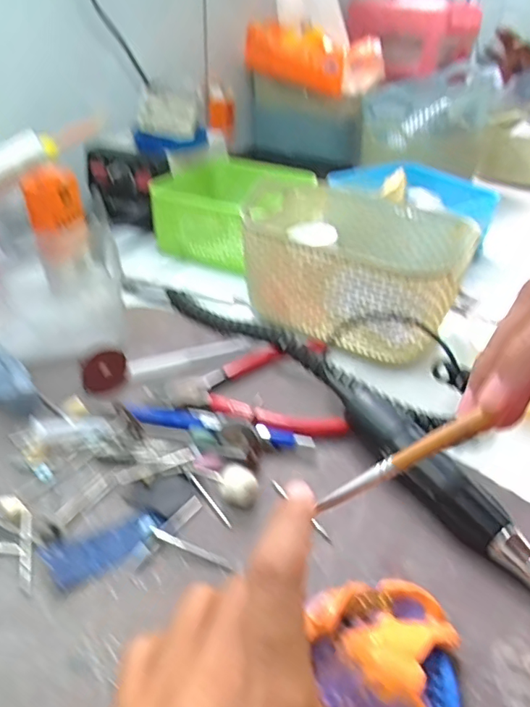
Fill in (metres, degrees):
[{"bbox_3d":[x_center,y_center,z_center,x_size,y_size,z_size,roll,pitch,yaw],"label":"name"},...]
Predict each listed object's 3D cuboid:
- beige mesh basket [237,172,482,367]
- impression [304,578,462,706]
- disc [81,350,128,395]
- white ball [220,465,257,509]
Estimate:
[{"bbox_3d":[0.061,-0.070,0.413,0.181,0.078,0.120,24,41,24],"label":"beige mesh basket"},{"bbox_3d":[0.047,0.121,0.191,0.056,0.030,0.071,-2,37,-7],"label":"impression"},{"bbox_3d":[-0.104,0.012,0.332,0.004,0.024,0.032,-16,21,51],"label":"disc"},{"bbox_3d":[-0.014,0.071,0.269,0.019,0.014,0.017,3,37,-2],"label":"white ball"}]

